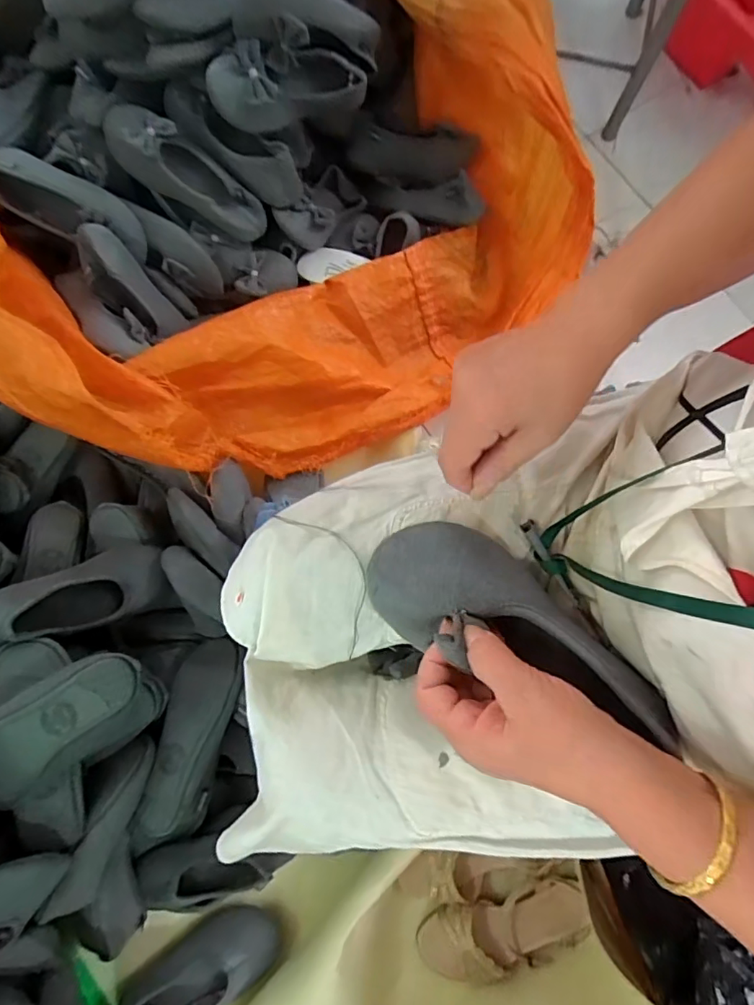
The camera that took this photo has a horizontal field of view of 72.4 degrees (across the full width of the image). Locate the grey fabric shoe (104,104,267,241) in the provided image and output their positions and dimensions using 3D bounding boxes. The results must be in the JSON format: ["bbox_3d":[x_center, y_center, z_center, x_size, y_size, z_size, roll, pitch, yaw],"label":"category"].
[{"bbox_3d":[-0.288,-0.506,0.798,0.256,0.055,0.087,32,80,-15],"label":"grey fabric shoe"}]

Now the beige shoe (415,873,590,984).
[{"bbox_3d":[0.174,0.593,0.715,0.235,0.059,0.086,-14,80,-3],"label":"beige shoe"}]

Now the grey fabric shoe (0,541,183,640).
[{"bbox_3d":[-0.380,0.115,0.675,0.067,0.245,0.097,-30,78,37],"label":"grey fabric shoe"}]

